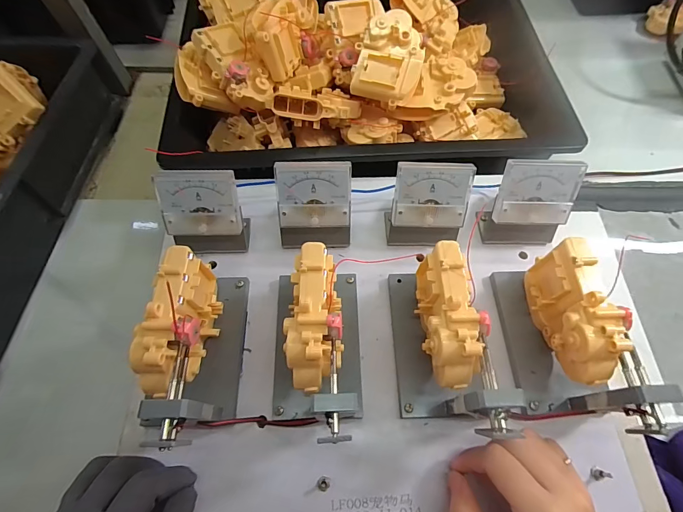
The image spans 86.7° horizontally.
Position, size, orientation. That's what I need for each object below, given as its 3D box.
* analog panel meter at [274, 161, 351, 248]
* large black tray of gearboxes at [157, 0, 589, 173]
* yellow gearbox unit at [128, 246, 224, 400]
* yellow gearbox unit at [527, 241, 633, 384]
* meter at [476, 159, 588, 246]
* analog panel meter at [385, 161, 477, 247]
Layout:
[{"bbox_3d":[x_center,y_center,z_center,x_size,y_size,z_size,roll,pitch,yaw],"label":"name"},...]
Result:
[{"bbox_3d":[-0.023,-0.043,0.324,0.063,0.076,0.044,0,64,0],"label":"analog panel meter"},{"bbox_3d":[0.035,-0.227,0.443,0.445,0.129,0.311,0,64,1],"label":"large black tray of gearboxes"},{"bbox_3d":[-0.113,0.052,0.269,0.032,0.087,0.093,0,64,0],"label":"yellow gearbox unit"},{"bbox_3d":[0.172,0.042,0.268,0.033,0.064,0.096,0,64,0],"label":"yellow gearbox unit"},{"bbox_3d":[0.170,-0.046,0.326,0.068,0.075,0.038,4,64,2],"label":"meter"},{"bbox_3d":[0.077,-0.047,0.324,0.068,0.066,0.048,4,64,2],"label":"analog panel meter"}]

